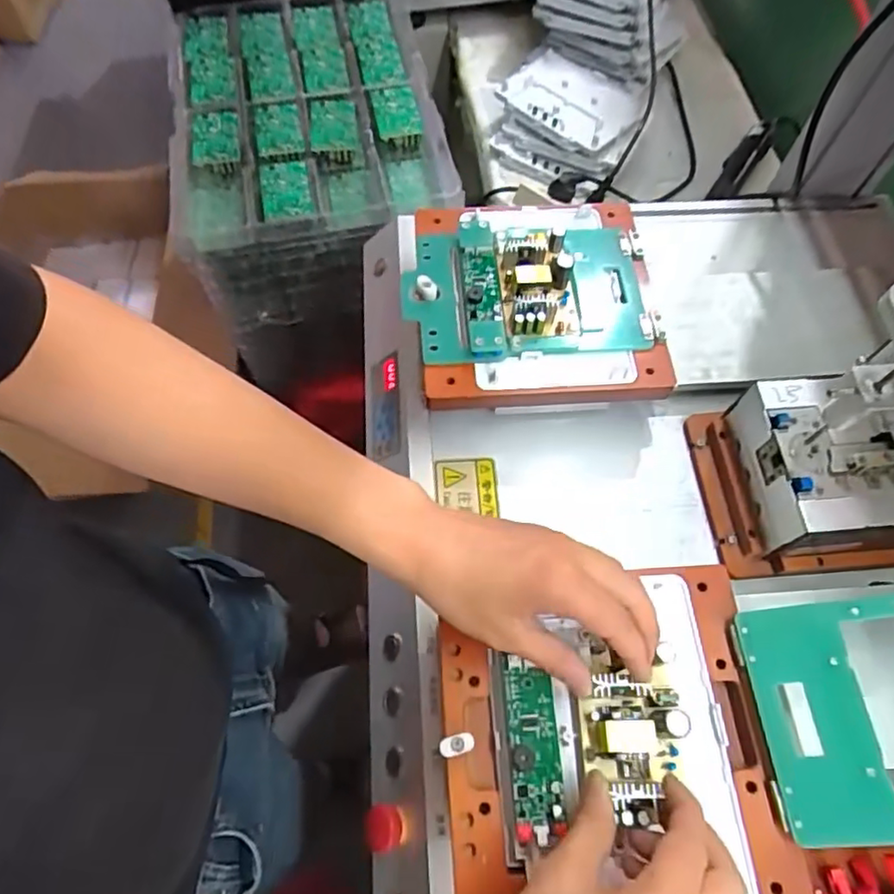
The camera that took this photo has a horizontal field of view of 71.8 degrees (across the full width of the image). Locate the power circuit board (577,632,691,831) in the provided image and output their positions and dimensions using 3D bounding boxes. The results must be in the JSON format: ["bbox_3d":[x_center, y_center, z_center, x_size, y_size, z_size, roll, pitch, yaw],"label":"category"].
[{"bbox_3d":[0.108,0.165,0.363,0.057,0.030,0.099,6,63,7],"label":"power circuit board"}]

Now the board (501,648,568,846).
[{"bbox_3d":[0.052,0.178,0.365,0.029,0.009,0.097,-4,63,2],"label":"board"}]

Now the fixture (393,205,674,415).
[{"bbox_3d":[0.069,-0.132,0.520,0.201,0.048,0.194,-4,63,2],"label":"fixture"}]

